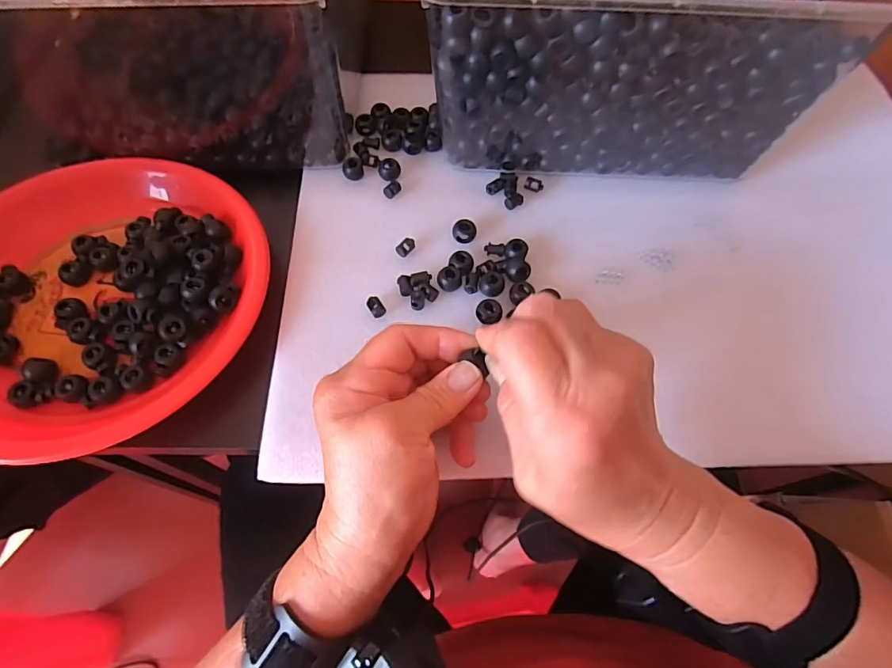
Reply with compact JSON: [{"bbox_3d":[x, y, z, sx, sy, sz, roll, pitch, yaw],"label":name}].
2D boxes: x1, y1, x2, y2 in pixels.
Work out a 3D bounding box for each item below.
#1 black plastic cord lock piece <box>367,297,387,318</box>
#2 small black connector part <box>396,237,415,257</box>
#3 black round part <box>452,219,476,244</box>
[{"bbox_3d":[-0.048,-0.018,0.329,0.010,0.007,0.014,-32,68,-16],"label":"black plastic cord lock piece"},{"bbox_3d":[-0.030,-0.064,0.353,0.009,0.005,0.016,36,68,16],"label":"small black connector part"},{"bbox_3d":[0.014,-0.077,0.358,0.018,0.010,0.015,-2,63,-3],"label":"black round part"}]

